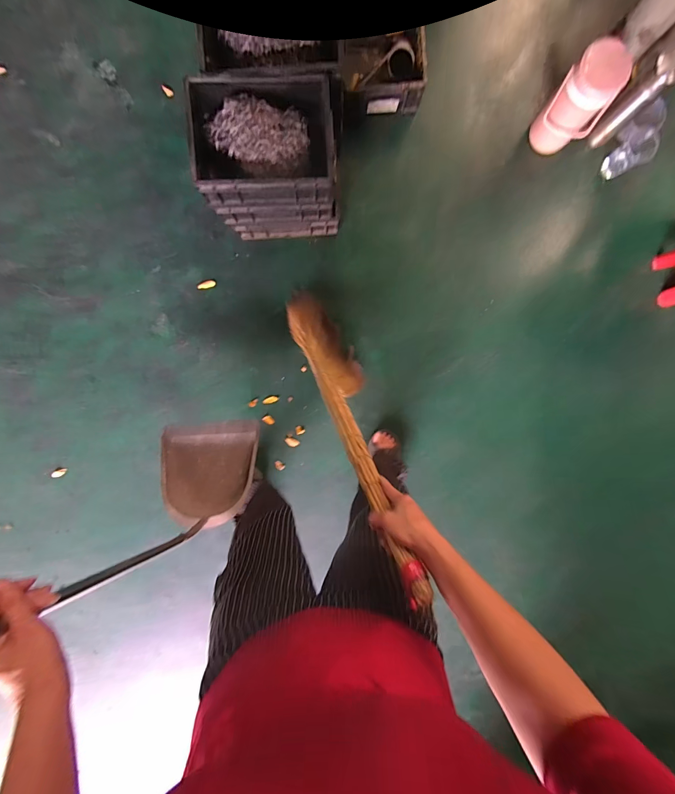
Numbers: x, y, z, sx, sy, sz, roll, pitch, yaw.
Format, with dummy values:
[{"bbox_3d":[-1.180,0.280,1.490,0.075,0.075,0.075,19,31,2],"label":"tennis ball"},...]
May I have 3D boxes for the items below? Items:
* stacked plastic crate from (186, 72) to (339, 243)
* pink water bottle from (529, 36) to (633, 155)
[{"bbox_3d":[-0.180,-0.654,0.965,0.378,0.327,0.258,-1,93,-3],"label":"stacked plastic crate"},{"bbox_3d":[0.707,-0.860,0.992,0.151,0.278,0.158,0,95,3],"label":"pink water bottle"}]

